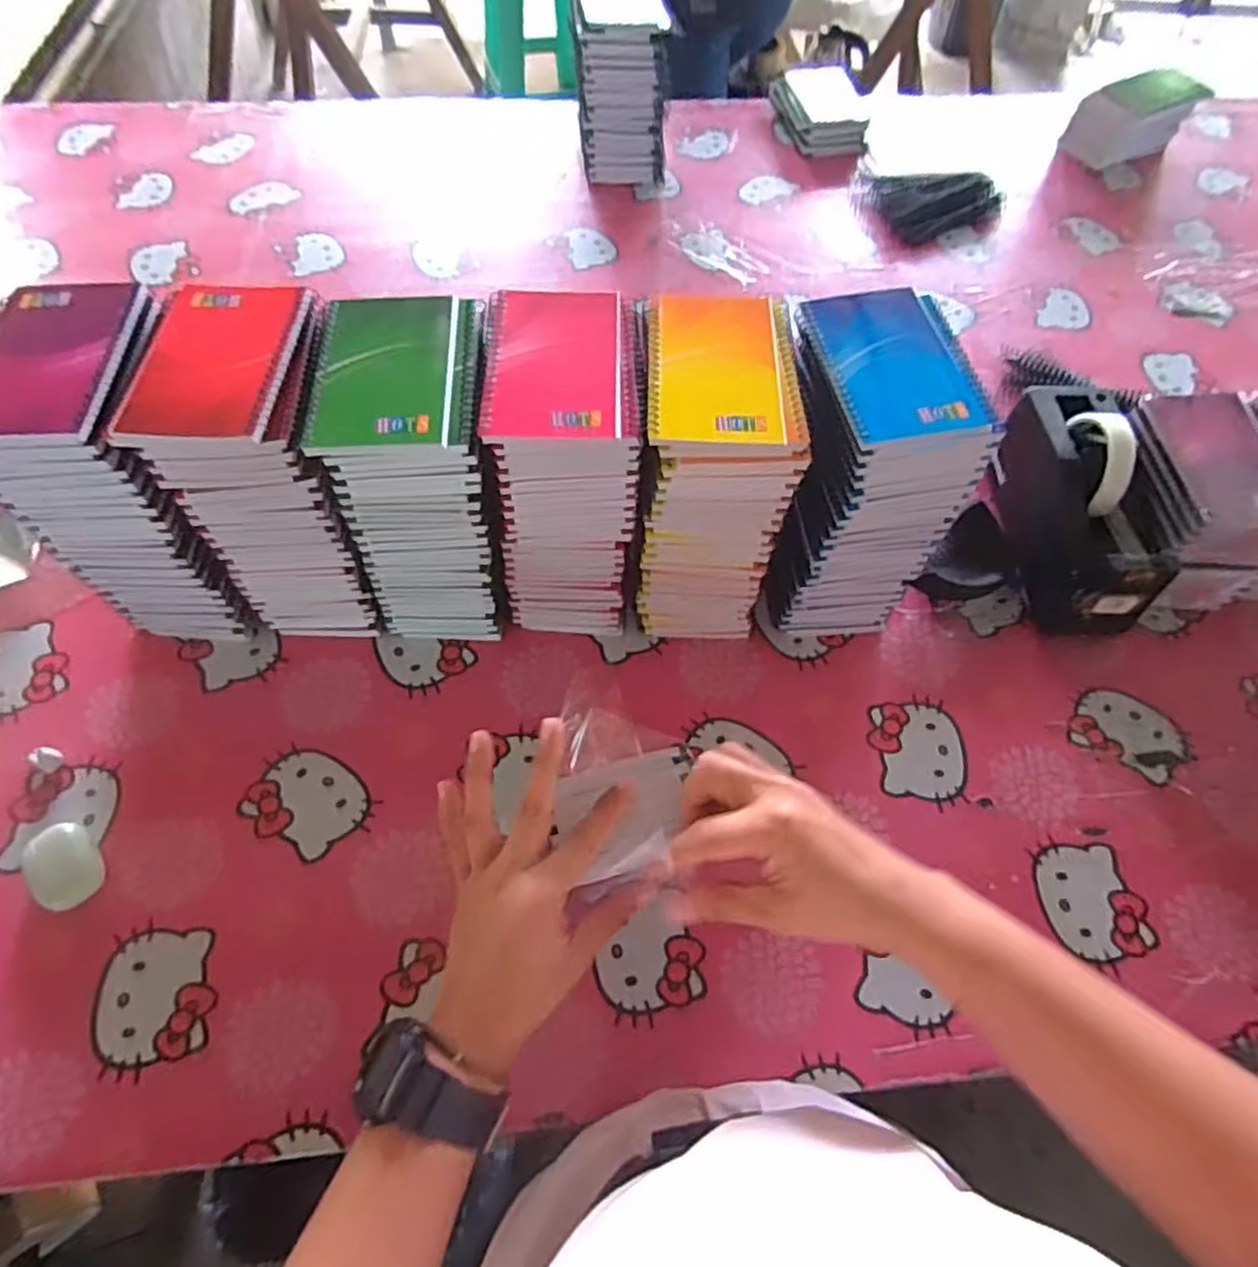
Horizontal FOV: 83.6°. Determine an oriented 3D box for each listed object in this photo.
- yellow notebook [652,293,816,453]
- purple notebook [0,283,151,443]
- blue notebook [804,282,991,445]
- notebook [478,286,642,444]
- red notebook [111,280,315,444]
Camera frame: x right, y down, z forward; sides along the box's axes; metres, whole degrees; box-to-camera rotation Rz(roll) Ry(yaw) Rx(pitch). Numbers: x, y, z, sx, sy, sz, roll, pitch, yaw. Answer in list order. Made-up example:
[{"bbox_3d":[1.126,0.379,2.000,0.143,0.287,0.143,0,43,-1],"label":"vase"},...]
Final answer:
[{"bbox_3d":[0.060,-0.170,0.448,0.095,0.009,0.131,0,61,-2],"label":"yellow notebook"},{"bbox_3d":[-0.352,-0.165,0.423,0.092,0.012,0.129,-3,62,-4],"label":"purple notebook"},{"bbox_3d":[0.168,-0.176,0.450,0.084,0.010,0.128,-9,62,-7],"label":"blue notebook"},{"bbox_3d":[-0.041,-0.173,0.445,0.097,0.007,0.128,-1,62,-3],"label":"notebook"},{"bbox_3d":[-0.249,-0.167,0.426,0.086,0.007,0.128,3,61,-1],"label":"red notebook"}]

